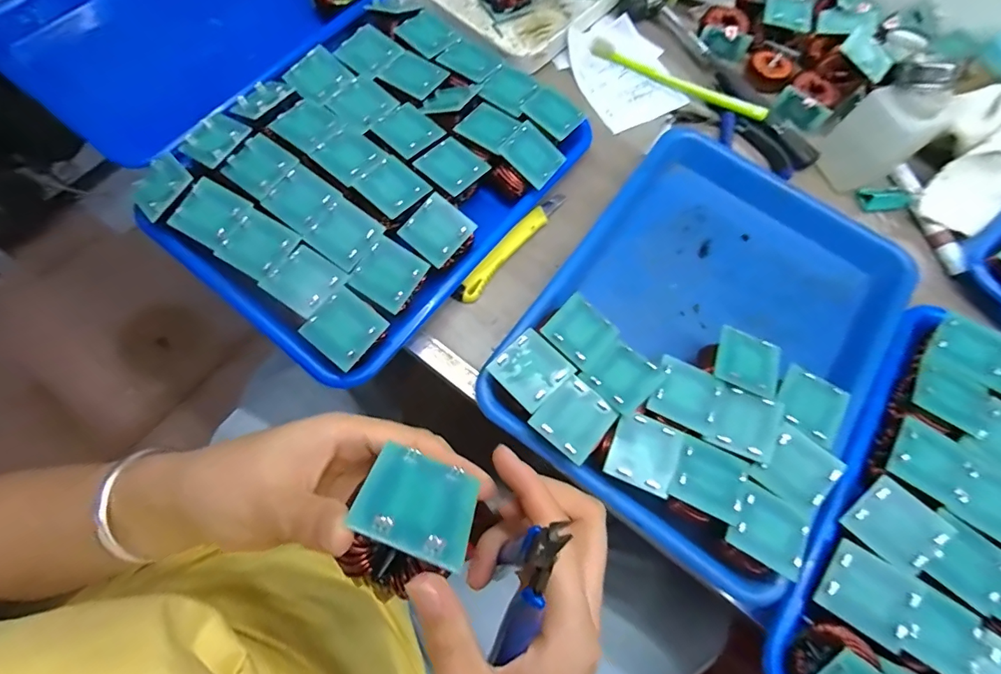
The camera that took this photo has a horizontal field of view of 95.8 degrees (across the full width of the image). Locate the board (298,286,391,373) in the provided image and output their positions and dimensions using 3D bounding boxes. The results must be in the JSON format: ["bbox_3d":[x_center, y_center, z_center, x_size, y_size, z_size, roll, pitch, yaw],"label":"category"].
[{"bbox_3d":[-0.110,-0.005,0.321,0.046,0.012,0.045,38,73,10],"label":"board"}]

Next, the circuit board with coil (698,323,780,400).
[{"bbox_3d":[0.177,0.020,0.337,0.051,0.022,0.047,20,59,13],"label":"circuit board with coil"}]

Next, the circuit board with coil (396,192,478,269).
[{"bbox_3d":[-0.047,-0.082,0.367,0.046,0.034,0.044,42,91,13],"label":"circuit board with coil"}]

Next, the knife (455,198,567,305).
[{"bbox_3d":[0.011,-0.081,0.392,0.015,0.020,0.138,38,73,10],"label":"knife"}]

